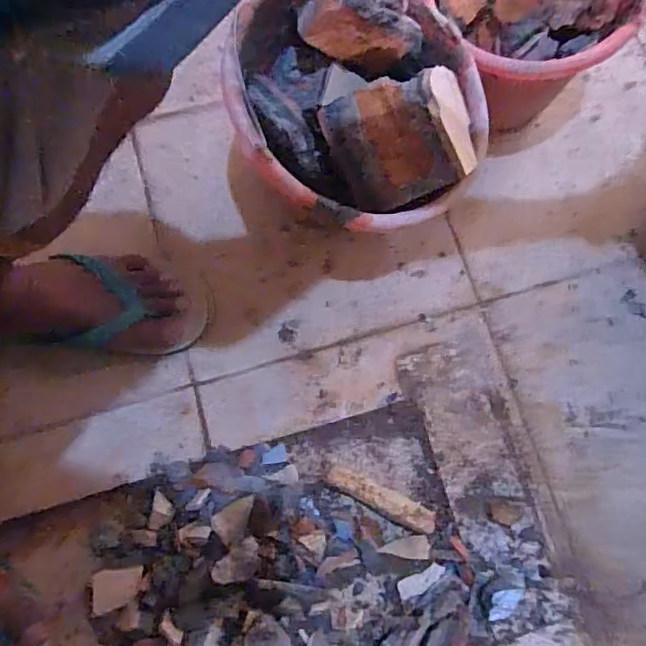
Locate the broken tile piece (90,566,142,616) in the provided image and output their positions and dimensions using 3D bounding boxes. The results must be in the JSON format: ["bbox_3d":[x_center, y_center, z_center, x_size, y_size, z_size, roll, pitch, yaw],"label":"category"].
[{"bbox_3d":[-0.200,0.260,0.540,0.049,0.004,0.039,-7,76,-2],"label":"broken tile piece"}]

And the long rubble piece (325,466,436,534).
[{"bbox_3d":[0.059,0.179,0.570,0.116,0.027,0.024,26,77,6],"label":"long rubble piece"}]

